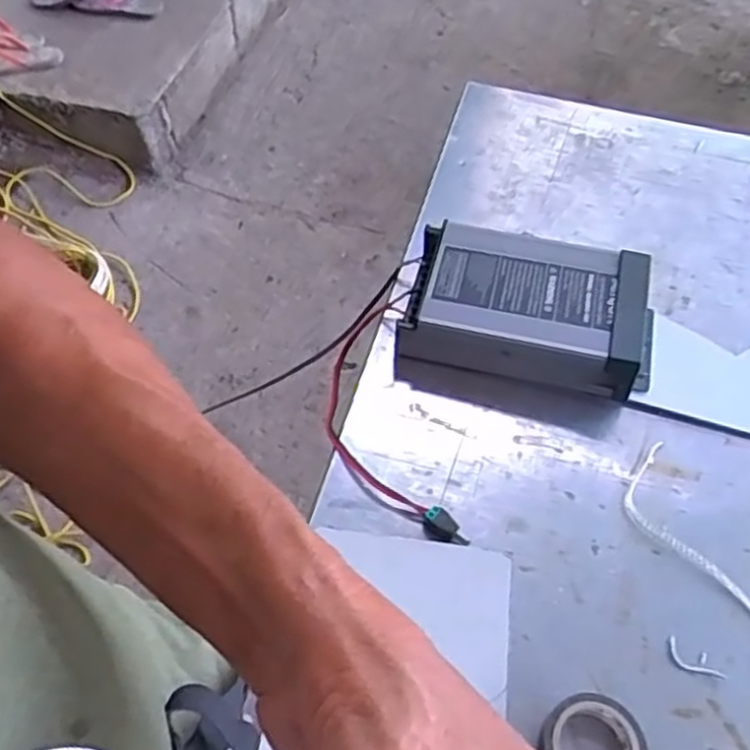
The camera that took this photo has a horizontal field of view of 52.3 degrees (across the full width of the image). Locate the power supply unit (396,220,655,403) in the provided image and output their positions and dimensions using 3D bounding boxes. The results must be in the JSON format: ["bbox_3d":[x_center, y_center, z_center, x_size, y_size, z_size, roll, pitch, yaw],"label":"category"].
[{"bbox_3d":[0.122,-0.052,0.591,0.188,0.057,0.109,13,56,7],"label":"power supply unit"}]

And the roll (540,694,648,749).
[{"bbox_3d":[0.125,0.210,0.432,0.051,0.021,0.055,1,55,-1],"label":"roll"}]

